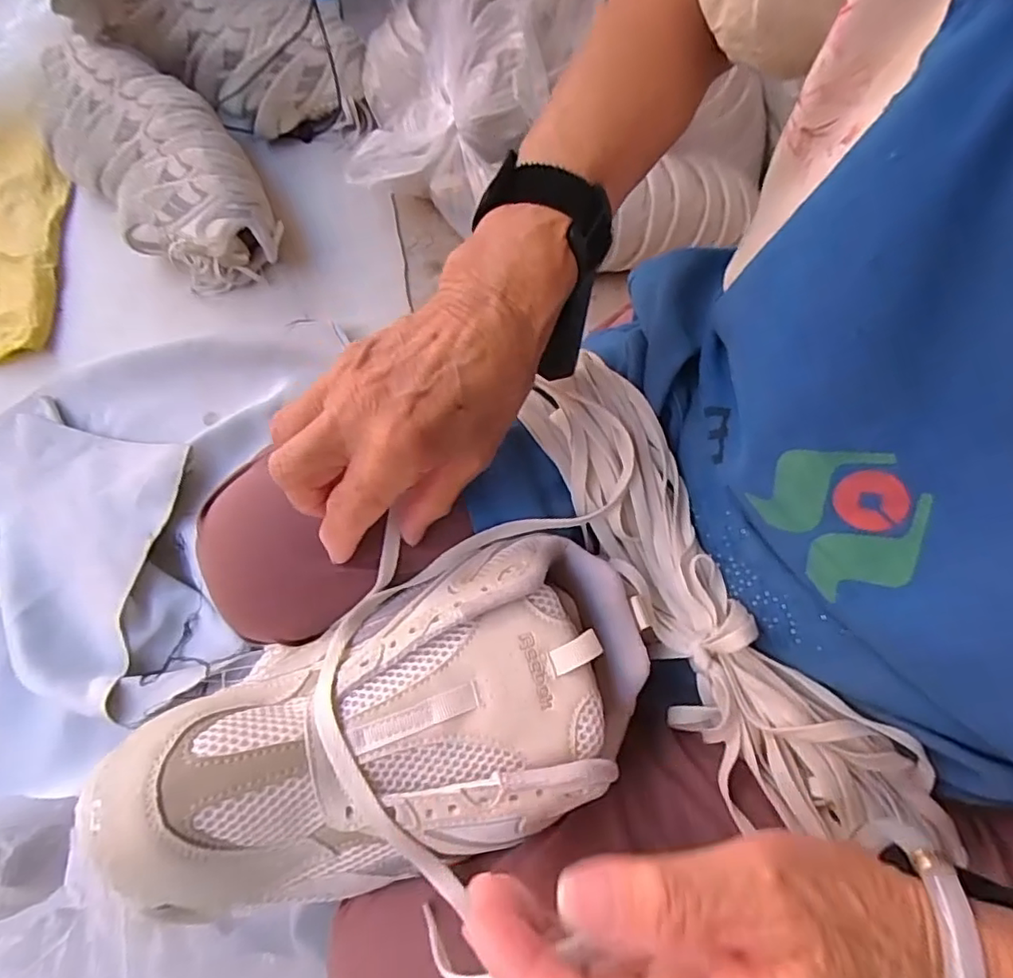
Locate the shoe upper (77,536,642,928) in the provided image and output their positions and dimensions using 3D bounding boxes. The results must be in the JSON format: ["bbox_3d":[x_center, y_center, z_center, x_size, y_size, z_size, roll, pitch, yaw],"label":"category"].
[{"bbox_3d":[-0.044,0.094,0.255,0.219,0.066,0.118,-24,70,-8],"label":"shoe upper"}]

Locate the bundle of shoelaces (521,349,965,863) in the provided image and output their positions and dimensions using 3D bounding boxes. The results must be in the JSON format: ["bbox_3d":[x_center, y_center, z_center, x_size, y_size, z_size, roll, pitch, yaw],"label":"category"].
[{"bbox_3d":[0.099,0.052,0.303,0.080,0.032,0.292,-28,71,-10],"label":"bundle of shoelaces"}]

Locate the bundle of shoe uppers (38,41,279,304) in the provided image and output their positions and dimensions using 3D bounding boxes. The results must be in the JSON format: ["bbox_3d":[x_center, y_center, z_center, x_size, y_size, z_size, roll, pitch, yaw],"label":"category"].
[{"bbox_3d":[-0.536,-0.500,0.913,0.207,0.134,0.514,-41,74,-14],"label":"bundle of shoe uppers"}]

